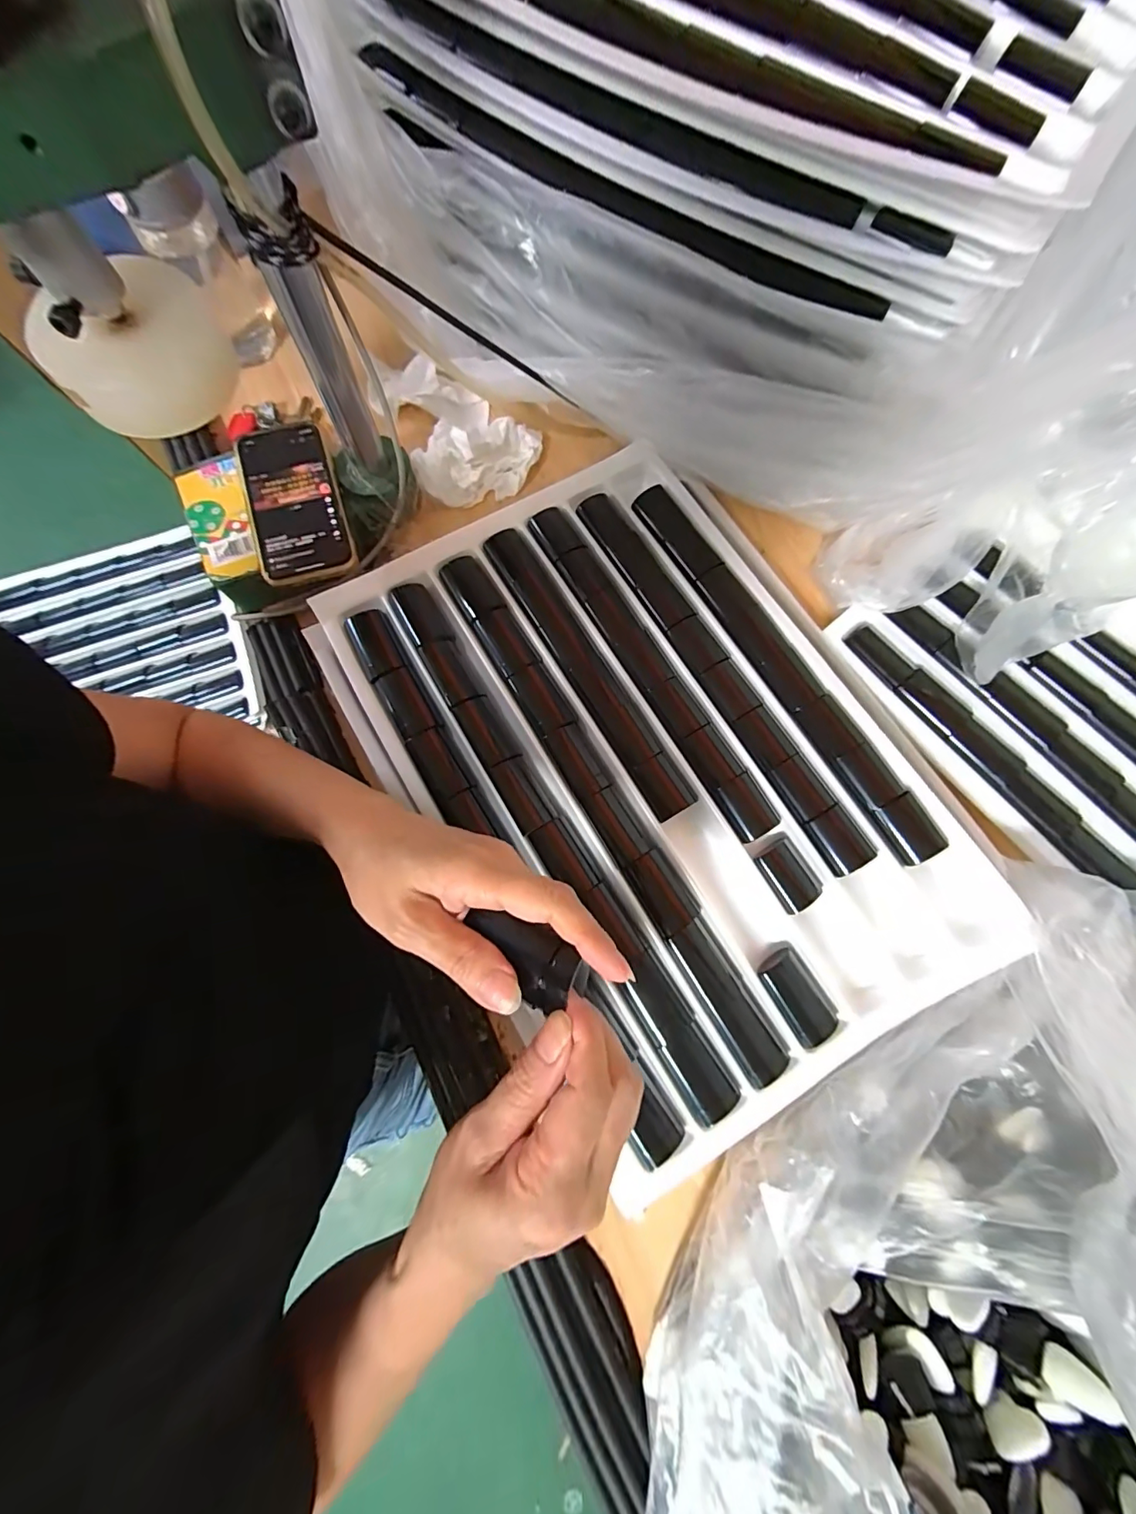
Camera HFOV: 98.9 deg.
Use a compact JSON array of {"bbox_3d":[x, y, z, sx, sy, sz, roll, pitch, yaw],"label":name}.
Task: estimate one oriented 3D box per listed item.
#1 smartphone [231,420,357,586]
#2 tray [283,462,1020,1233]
[{"bbox_3d":[-0.235,-0.218,0.416,0.078,0.011,0.147,-18,78,-5],"label":"smartphone"},{"bbox_3d":[0.065,0.001,0.386,0.348,0.033,0.497,-33,80,-8],"label":"tray"}]

